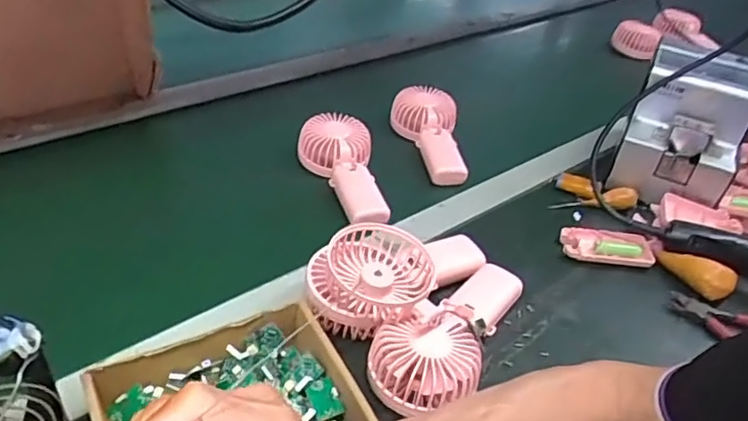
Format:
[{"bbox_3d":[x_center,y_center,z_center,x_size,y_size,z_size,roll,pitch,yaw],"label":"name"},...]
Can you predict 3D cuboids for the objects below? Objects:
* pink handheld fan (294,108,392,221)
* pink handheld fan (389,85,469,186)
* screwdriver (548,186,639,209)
[{"bbox_3d":[-0.029,-0.046,0.702,0.083,0.043,0.160,-13,60,-27],"label":"pink handheld fan"},{"bbox_3d":[0.080,-0.098,0.781,0.088,0.042,0.162,-4,56,-17],"label":"pink handheld fan"},{"bbox_3d":[0.264,-0.011,0.712,0.105,0.019,0.018,-6,35,2],"label":"screwdriver"}]

